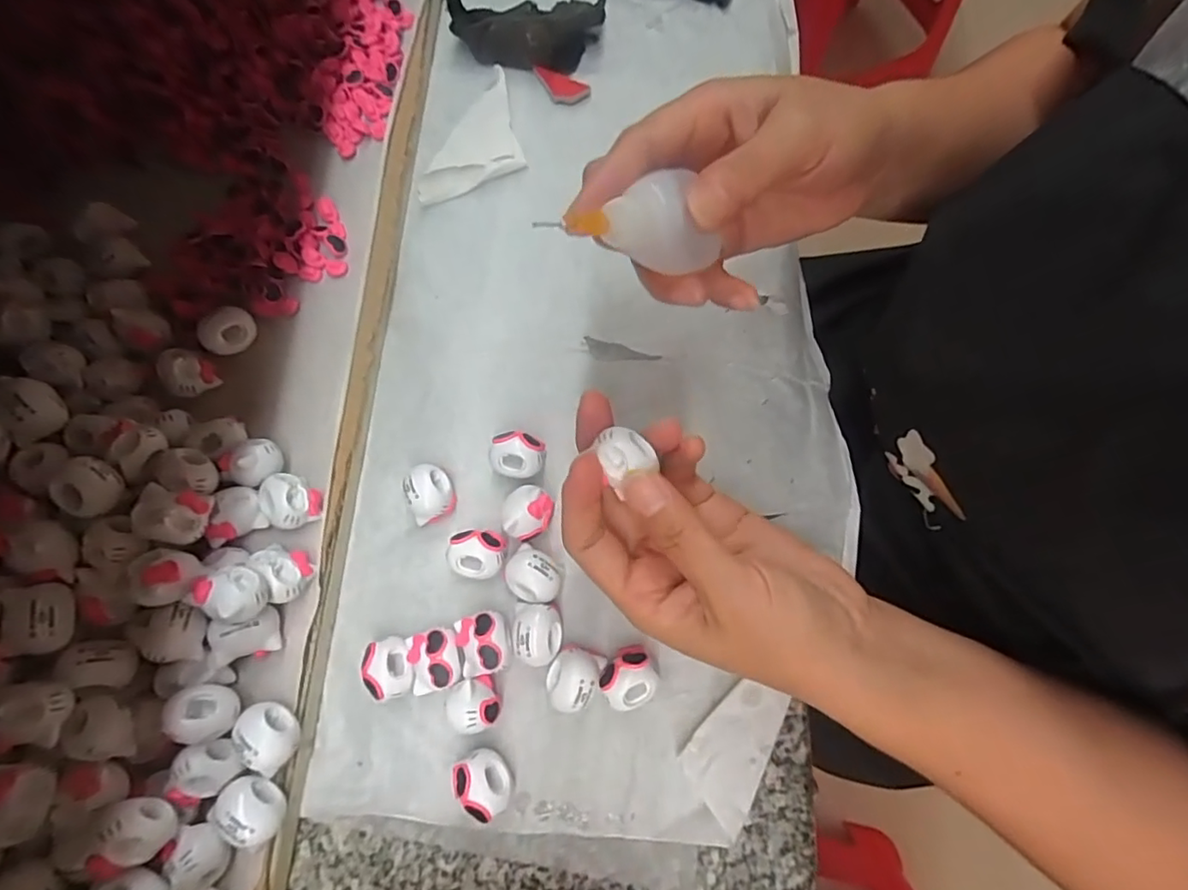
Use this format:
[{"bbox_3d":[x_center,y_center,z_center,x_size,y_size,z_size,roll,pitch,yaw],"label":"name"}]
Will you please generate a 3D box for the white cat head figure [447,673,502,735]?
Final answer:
[{"bbox_3d":[-0.050,0.108,0.243,0.019,0.023,0.019,0,75,2],"label":"white cat head figure"}]

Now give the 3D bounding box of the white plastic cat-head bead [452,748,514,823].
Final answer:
[{"bbox_3d":[-0.044,0.137,0.237,0.020,0.020,0.024,-30,76,-6],"label":"white plastic cat-head bead"}]

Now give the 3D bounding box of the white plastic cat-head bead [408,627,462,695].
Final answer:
[{"bbox_3d":[-0.068,0.092,0.250,0.022,0.019,0.024,-16,75,-2],"label":"white plastic cat-head bead"}]

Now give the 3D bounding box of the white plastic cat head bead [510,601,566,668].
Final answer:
[{"bbox_3d":[-0.025,0.081,0.250,0.022,0.018,0.025,-6,75,0],"label":"white plastic cat head bead"}]

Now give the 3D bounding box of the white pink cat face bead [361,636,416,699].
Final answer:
[{"bbox_3d":[-0.088,0.096,0.251,0.019,0.017,0.024,-13,75,-2],"label":"white pink cat face bead"}]

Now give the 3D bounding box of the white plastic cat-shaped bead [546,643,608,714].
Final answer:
[{"bbox_3d":[-0.009,0.099,0.247,0.021,0.020,0.025,21,77,7],"label":"white plastic cat-shaped bead"}]

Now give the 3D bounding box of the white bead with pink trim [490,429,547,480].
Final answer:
[{"bbox_3d":[-0.035,0.006,0.273,0.026,0.017,0.020,8,76,4],"label":"white bead with pink trim"}]

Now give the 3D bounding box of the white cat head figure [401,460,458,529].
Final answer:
[{"bbox_3d":[-0.076,0.022,0.271,0.020,0.019,0.025,-17,76,-2],"label":"white cat head figure"}]

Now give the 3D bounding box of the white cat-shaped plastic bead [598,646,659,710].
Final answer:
[{"bbox_3d":[0.015,0.099,0.245,0.023,0.020,0.022,0,75,2],"label":"white cat-shaped plastic bead"}]

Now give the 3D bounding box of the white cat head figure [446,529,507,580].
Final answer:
[{"bbox_3d":[-0.053,0.050,0.261,0.025,0.017,0.020,4,76,3],"label":"white cat head figure"}]

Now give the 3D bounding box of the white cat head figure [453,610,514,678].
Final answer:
[{"bbox_3d":[-0.047,0.086,0.251,0.021,0.019,0.025,-18,76,-3],"label":"white cat head figure"}]

